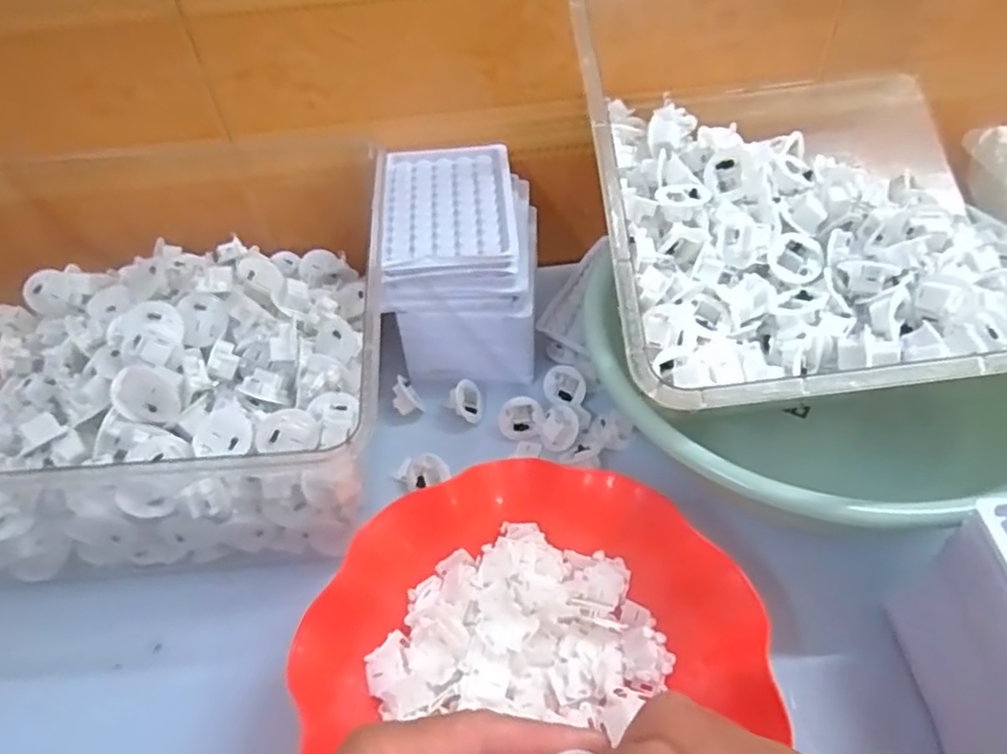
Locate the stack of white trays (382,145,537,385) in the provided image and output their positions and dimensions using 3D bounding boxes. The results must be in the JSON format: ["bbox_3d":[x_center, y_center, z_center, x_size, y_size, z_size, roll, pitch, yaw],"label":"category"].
[{"bbox_3d":[-0.030,-0.088,0.526,0.104,0.106,0.146,-3,49,2],"label":"stack of white trays"}]

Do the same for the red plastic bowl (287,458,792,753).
[{"bbox_3d":[0.012,0.146,0.352,0.211,0.061,0.197,-2,49,2],"label":"red plastic bowl"}]

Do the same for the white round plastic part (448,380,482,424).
[{"bbox_3d":[-0.029,0.019,0.513,0.016,0.026,0.033,-22,55,36],"label":"white round plastic part"}]

